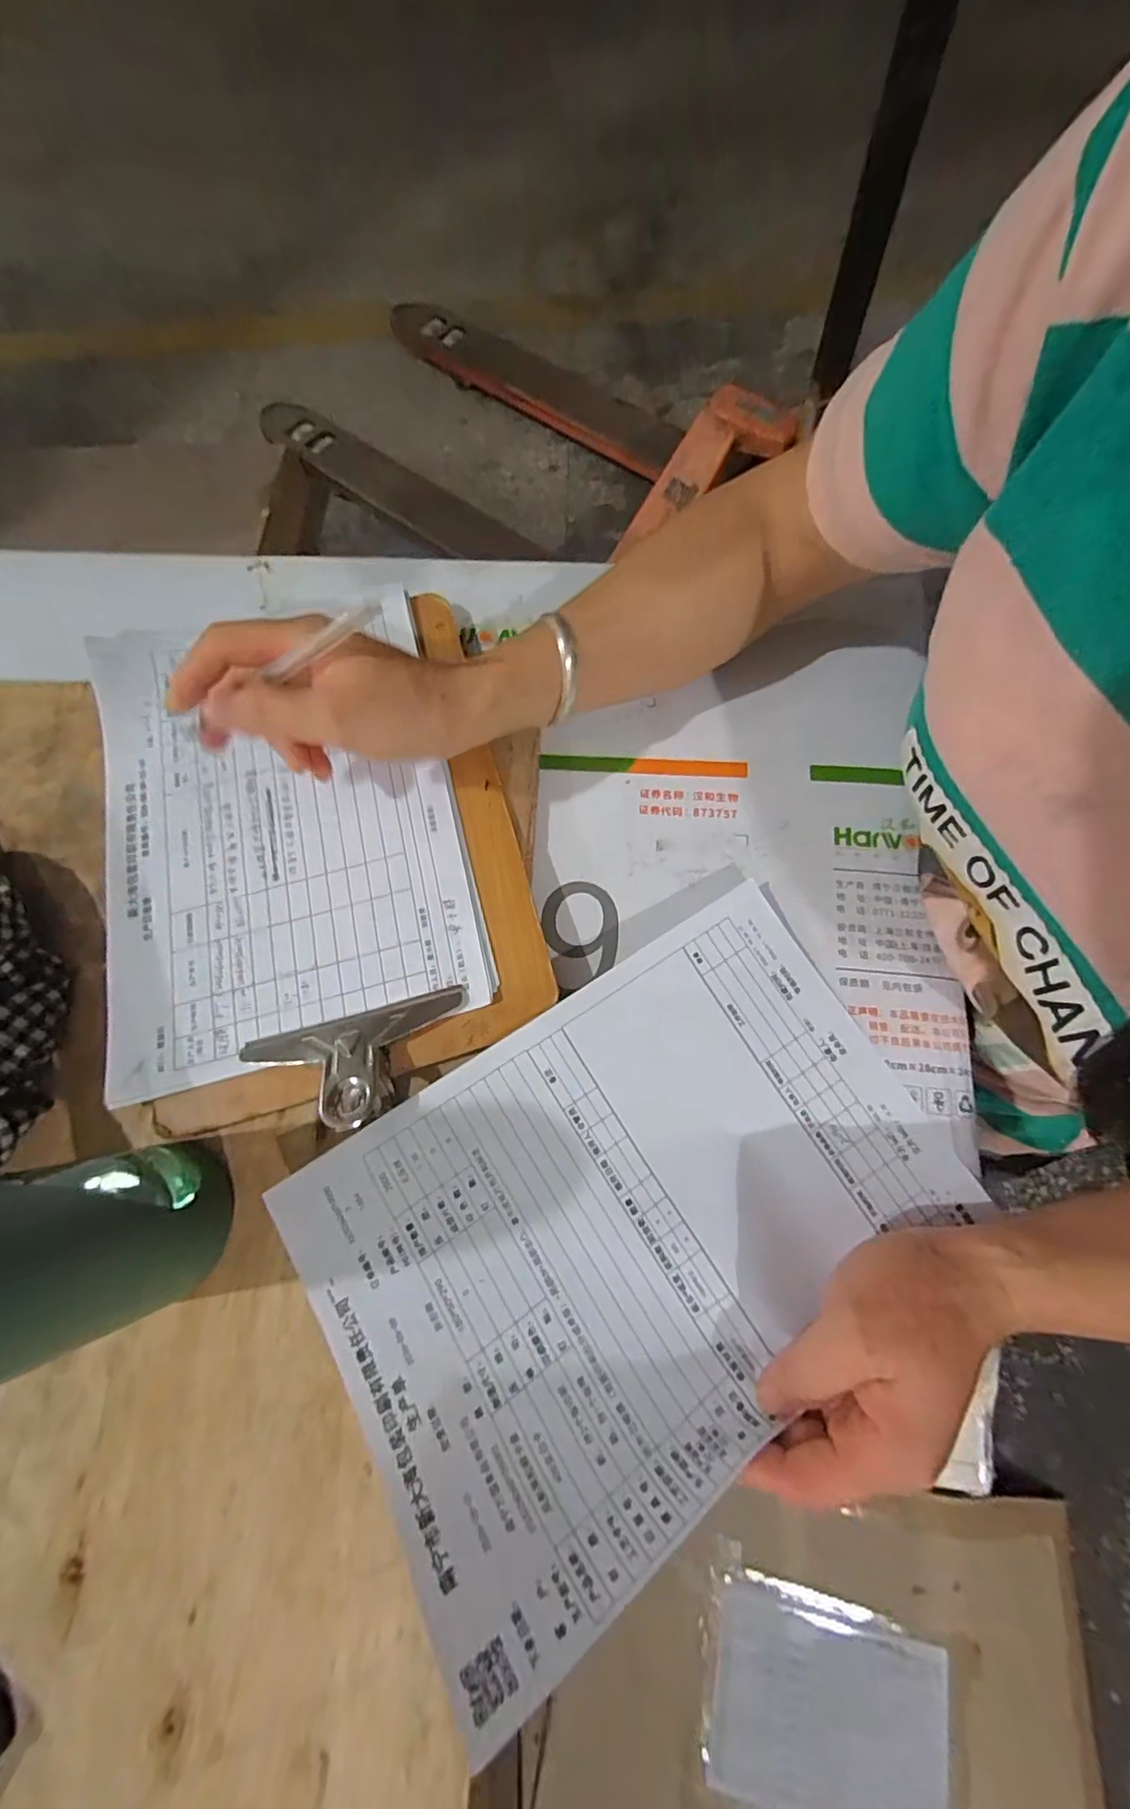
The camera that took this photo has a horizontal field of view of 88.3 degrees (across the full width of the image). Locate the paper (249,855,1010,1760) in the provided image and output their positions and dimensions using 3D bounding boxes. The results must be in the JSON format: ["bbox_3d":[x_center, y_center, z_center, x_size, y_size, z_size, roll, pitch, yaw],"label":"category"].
[{"bbox_3d":[0.033,0.131,0.262,0.283,0.074,0.189,-34,74,-8],"label":"paper"}]

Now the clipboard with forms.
[{"bbox_3d":[-0.155,-0.044,0.337,0.237,0.024,0.318,-15,72,-2],"label":"clipboard with forms"}]

